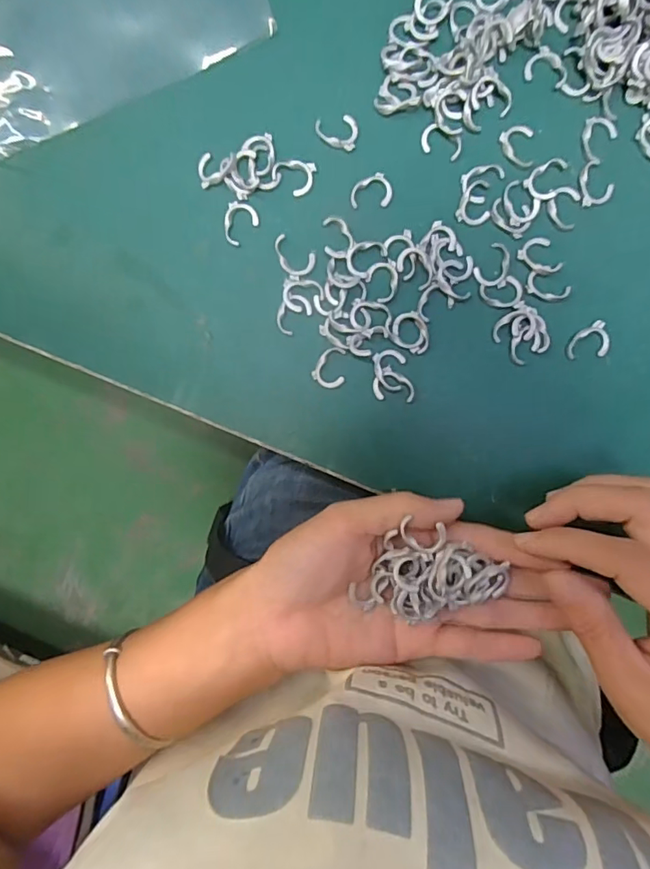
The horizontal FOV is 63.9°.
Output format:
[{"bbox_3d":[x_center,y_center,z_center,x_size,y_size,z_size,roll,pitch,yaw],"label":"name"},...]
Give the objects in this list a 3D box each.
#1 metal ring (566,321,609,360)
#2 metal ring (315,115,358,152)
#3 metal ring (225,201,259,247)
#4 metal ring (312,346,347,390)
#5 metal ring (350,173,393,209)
[{"bbox_3d":[0.134,-0.048,0.264,0.021,0.004,0.017,-8,94,2],"label":"metal ring"},{"bbox_3d":[0.006,-0.152,0.262,0.021,0.004,0.017,-1,94,2],"label":"metal ring"},{"bbox_3d":[-0.045,-0.109,0.266,0.017,0.004,0.020,45,94,-1],"label":"metal ring"},{"bbox_3d":[0.002,-0.034,0.268,0.016,0.004,0.021,3,94,2],"label":"metal ring"},{"bbox_3d":[0.024,-0.124,0.264,0.021,0.004,0.016,-1,94,2],"label":"metal ring"}]

